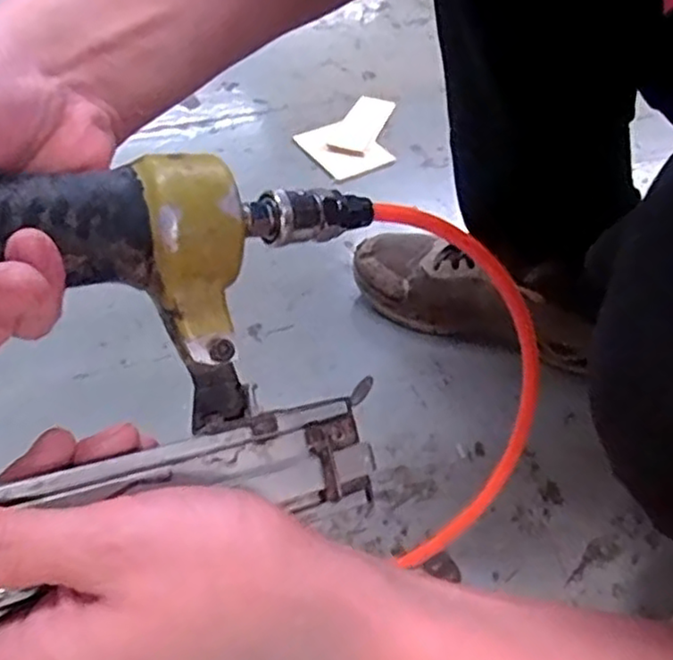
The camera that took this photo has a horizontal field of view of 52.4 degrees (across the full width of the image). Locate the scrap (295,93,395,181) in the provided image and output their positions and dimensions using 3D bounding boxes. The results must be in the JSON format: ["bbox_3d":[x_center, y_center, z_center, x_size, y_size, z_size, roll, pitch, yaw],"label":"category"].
[{"bbox_3d":[0.037,-0.272,0.950,0.184,0.007,0.139,-35,56,-29],"label":"scrap"}]

